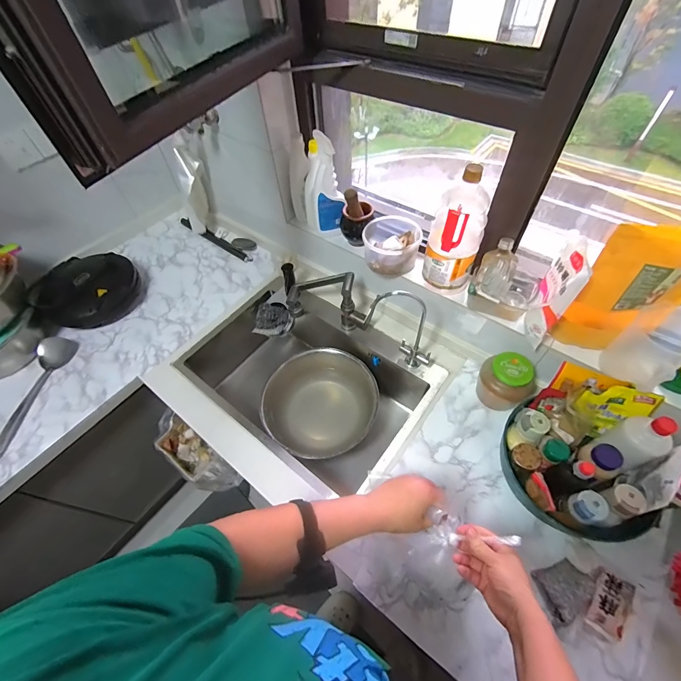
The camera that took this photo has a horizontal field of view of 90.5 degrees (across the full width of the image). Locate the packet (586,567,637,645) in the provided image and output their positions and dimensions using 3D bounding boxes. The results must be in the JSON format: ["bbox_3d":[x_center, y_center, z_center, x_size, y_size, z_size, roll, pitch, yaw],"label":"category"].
[{"bbox_3d":[0.476,0.466,0.595,0.061,0.020,0.103,33,63,24],"label":"packet"}]

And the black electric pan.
[{"bbox_3d":[-0.774,-0.156,1.037,0.269,0.119,0.254,-2,55,2],"label":"black electric pan"}]

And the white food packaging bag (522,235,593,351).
[{"bbox_3d":[0.423,-0.094,0.673,0.038,0.196,0.124,17,57,15],"label":"white food packaging bag"}]

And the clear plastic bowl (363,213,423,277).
[{"bbox_3d":[0.134,-0.259,0.885,0.140,0.100,0.159,4,55,6],"label":"clear plastic bowl"}]

